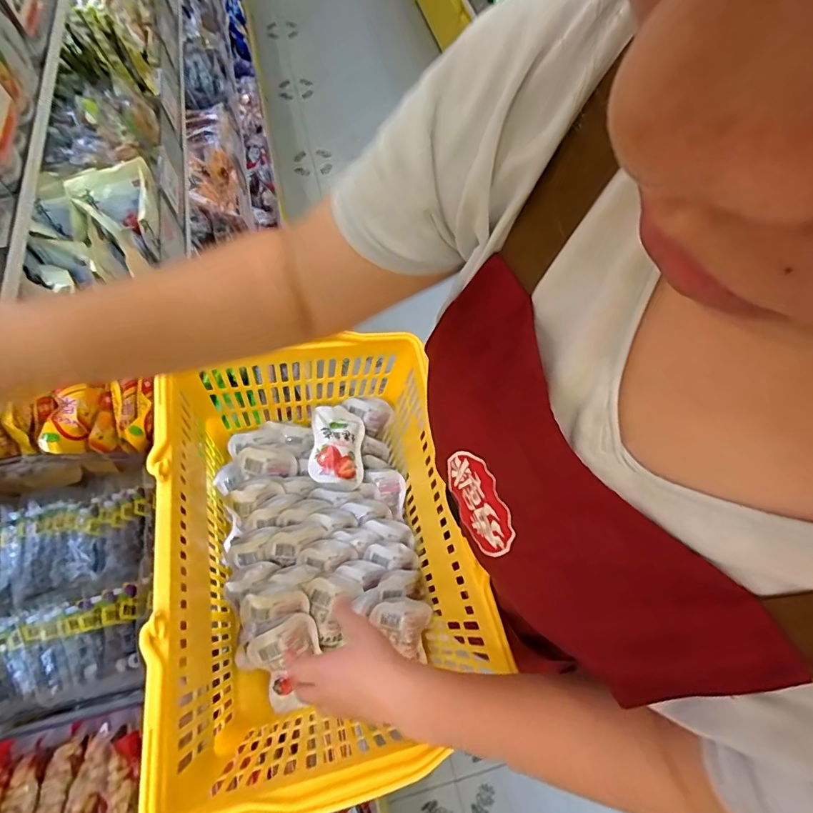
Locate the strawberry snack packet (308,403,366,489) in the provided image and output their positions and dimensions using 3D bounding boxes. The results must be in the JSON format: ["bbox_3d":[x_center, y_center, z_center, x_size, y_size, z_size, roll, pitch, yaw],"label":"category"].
[{"bbox_3d":[-0.099,0.056,0.639,0.079,0.019,0.120,19,51,-29],"label":"strawberry snack packet"}]

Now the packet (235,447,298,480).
[{"bbox_3d":[-0.193,0.075,0.610,0.079,0.028,0.042,7,104,-1],"label":"packet"}]

